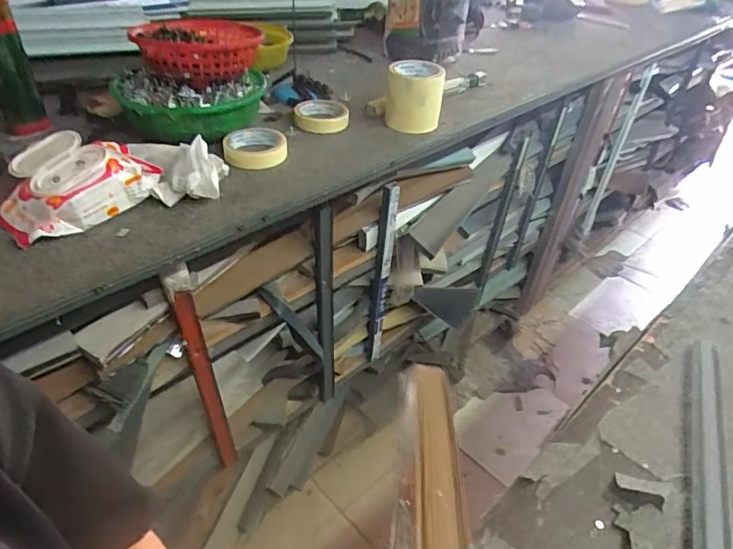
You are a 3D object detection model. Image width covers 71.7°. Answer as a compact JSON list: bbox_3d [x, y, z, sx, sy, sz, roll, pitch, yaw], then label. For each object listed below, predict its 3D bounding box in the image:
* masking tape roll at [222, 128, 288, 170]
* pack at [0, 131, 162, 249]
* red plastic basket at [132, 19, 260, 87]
[{"bbox_3d":[-0.164,-0.189,0.752,0.089,0.035,0.091,-6,40,-11],"label":"masking tape roll"},{"bbox_3d":[-0.348,-0.112,0.606,0.171,0.068,0.112,-29,49,-33],"label":"pack"},{"bbox_3d":[-0.240,-0.327,0.736,0.174,0.065,0.166,-17,41,-21],"label":"red plastic basket"}]

